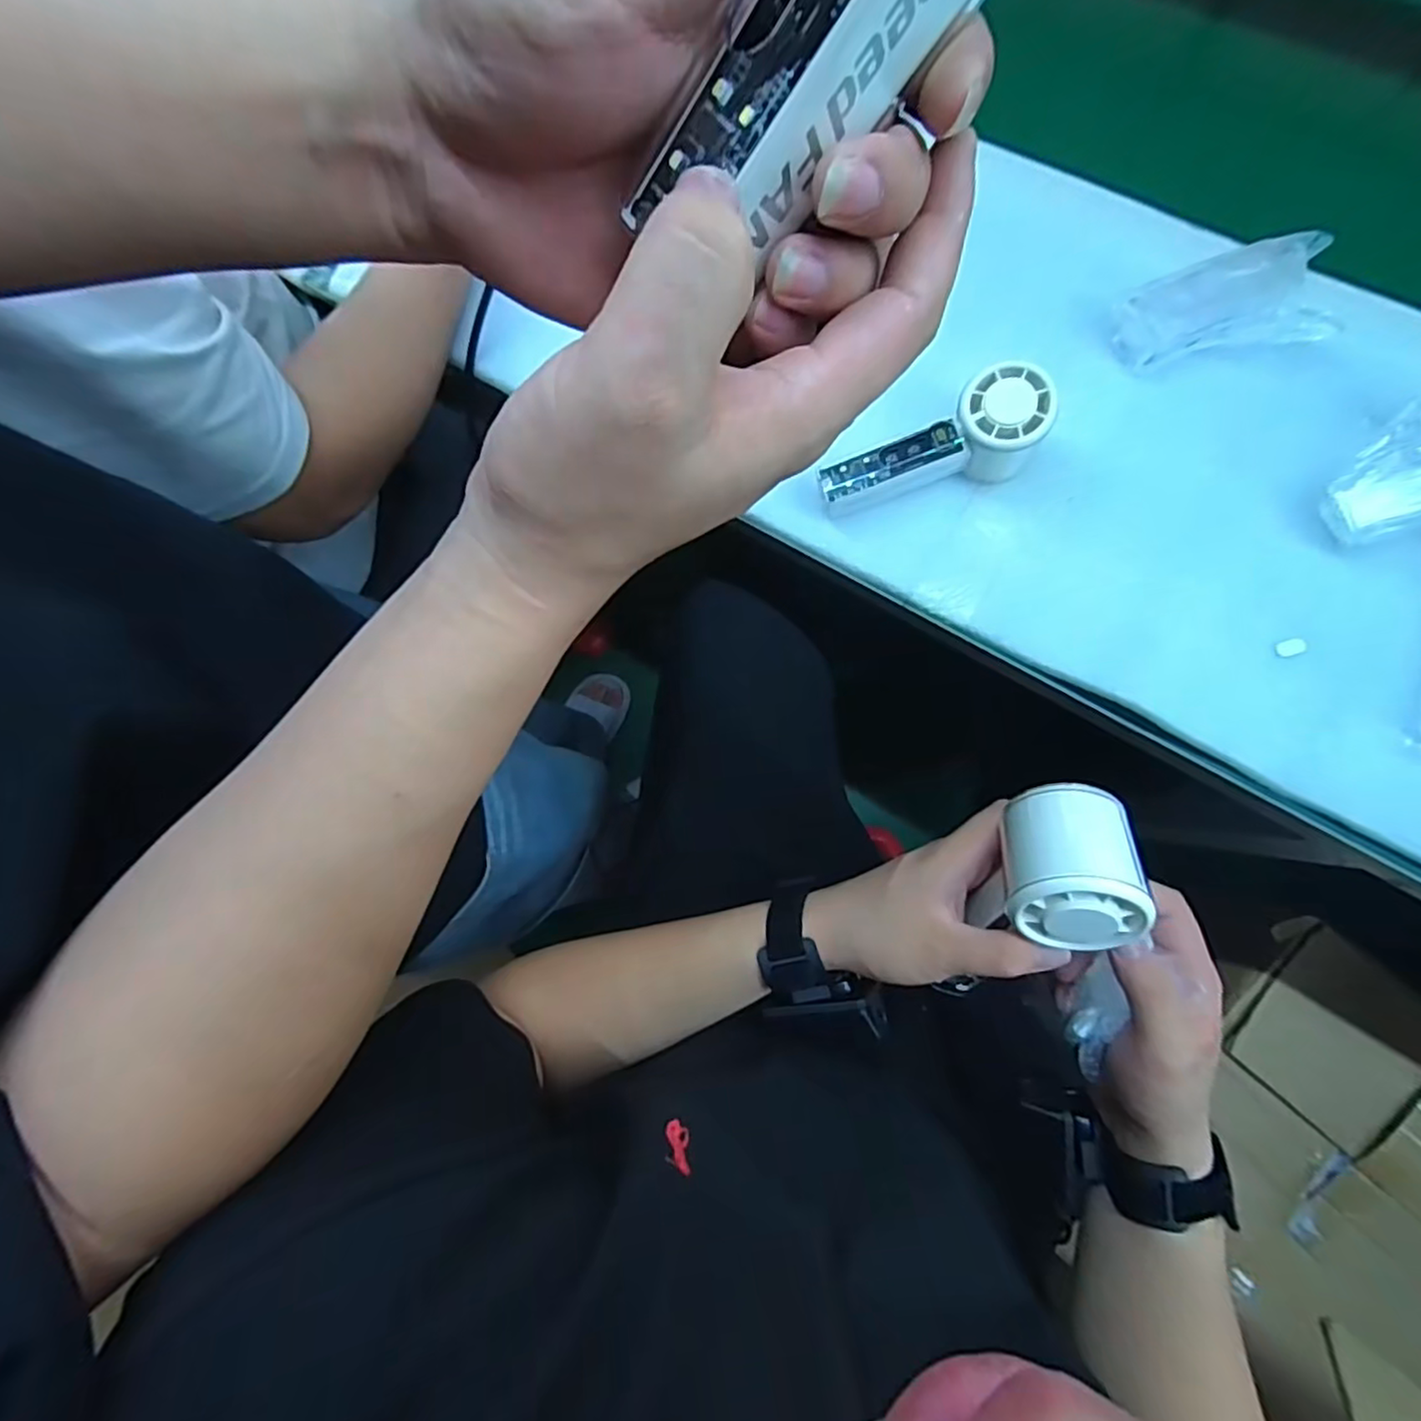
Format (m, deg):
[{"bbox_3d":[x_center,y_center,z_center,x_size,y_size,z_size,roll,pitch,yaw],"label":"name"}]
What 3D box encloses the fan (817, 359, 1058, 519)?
[{"bbox_3d":[0.146,-0.180,0.450,0.150,0.056,0.057,-13,81,8],"label":"fan"}]

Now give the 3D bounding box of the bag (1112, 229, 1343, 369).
[{"bbox_3d":[0.340,-0.270,0.441,0.119,0.019,0.068,-5,82,7],"label":"bag"}]

